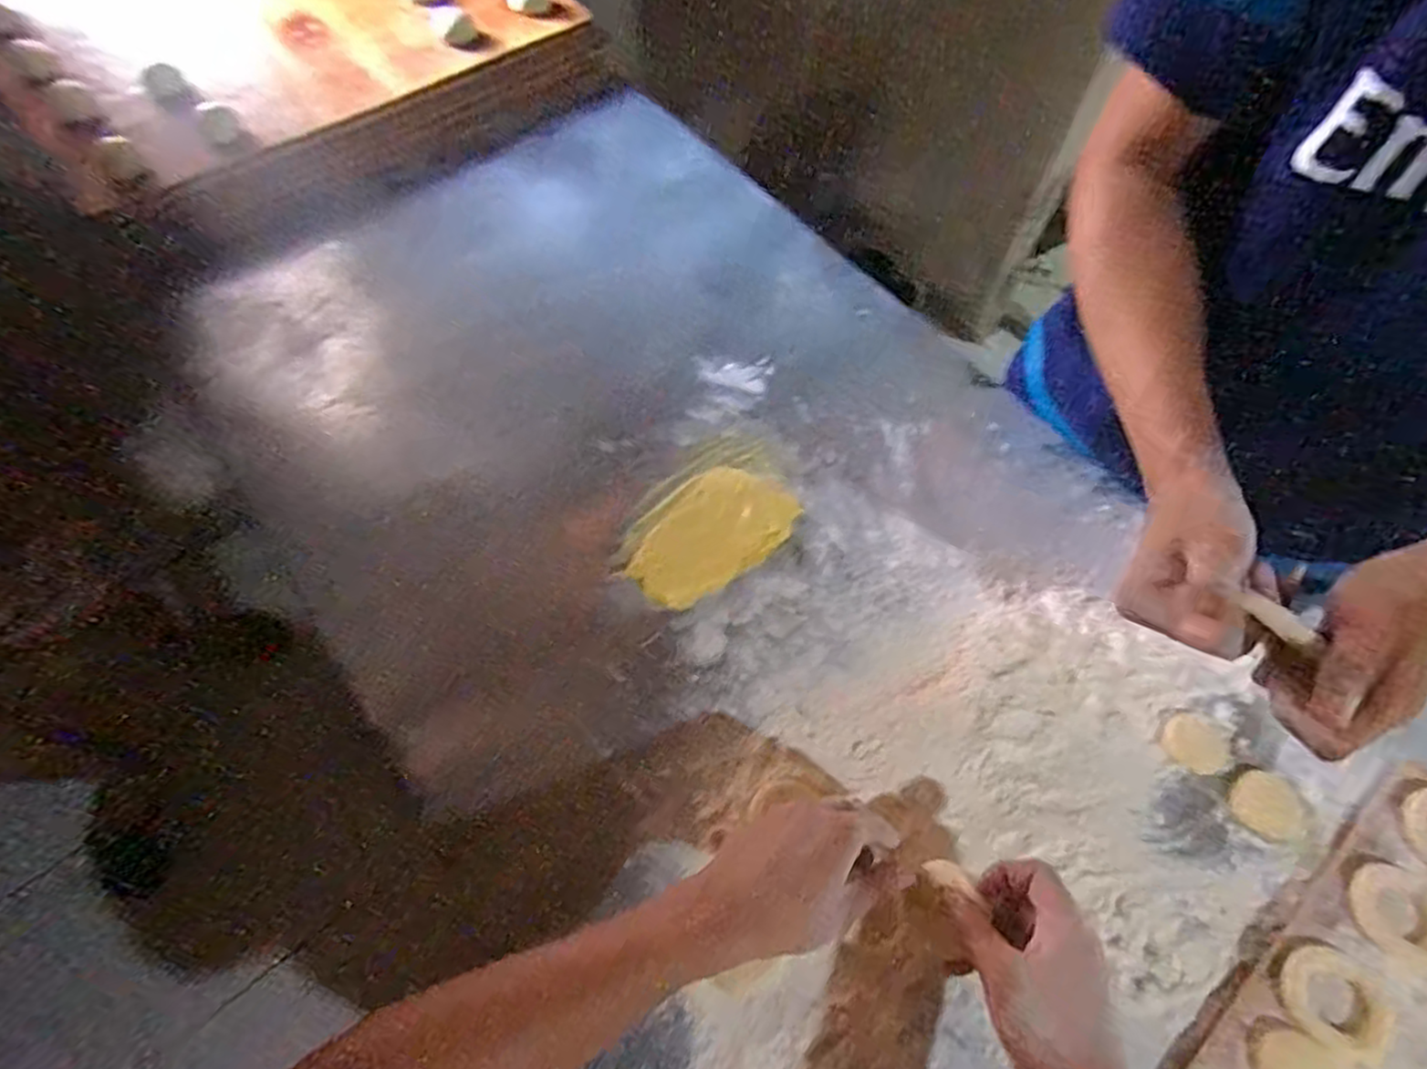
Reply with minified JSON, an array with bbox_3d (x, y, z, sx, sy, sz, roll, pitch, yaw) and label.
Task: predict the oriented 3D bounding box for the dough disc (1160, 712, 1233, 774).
[{"bbox_3d":[0.372,0.160,0.542,0.047,0.004,0.043,1,61,-2],"label":"dough disc"}]

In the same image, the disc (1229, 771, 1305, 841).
[{"bbox_3d":[0.408,0.200,0.519,0.049,0.006,0.044,-35,68,-20],"label":"disc"}]

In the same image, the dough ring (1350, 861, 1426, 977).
[{"bbox_3d":[0.463,0.257,0.473,0.060,0.010,0.057,1,61,-2],"label":"dough ring"}]

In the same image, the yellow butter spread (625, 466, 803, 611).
[{"bbox_3d":[-0.001,0.001,0.599,0.147,0.014,0.085,-40,69,-22],"label":"yellow butter spread"}]

